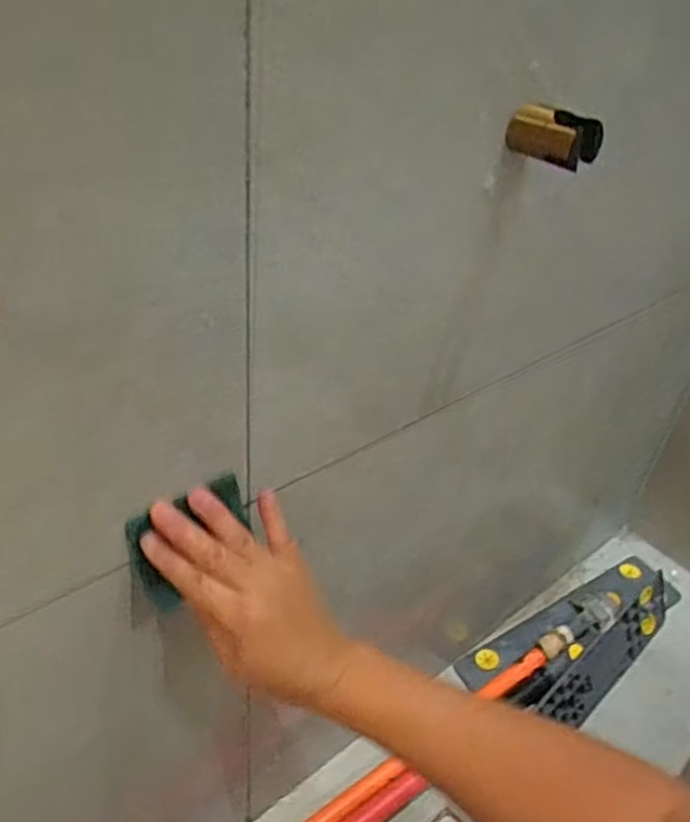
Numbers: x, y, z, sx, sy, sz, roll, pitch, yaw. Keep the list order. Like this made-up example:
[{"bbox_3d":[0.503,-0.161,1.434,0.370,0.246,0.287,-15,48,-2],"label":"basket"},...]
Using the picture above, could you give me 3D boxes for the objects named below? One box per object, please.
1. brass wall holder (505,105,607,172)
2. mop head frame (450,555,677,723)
[{"bbox_3d":[0.131,-0.173,0.438,0.028,0.028,0.054,-24,47,-34],"label":"brass wall holder"},{"bbox_3d":[0.345,0.316,0.986,0.391,0.091,0.156,-16,43,-27],"label":"mop head frame"}]

